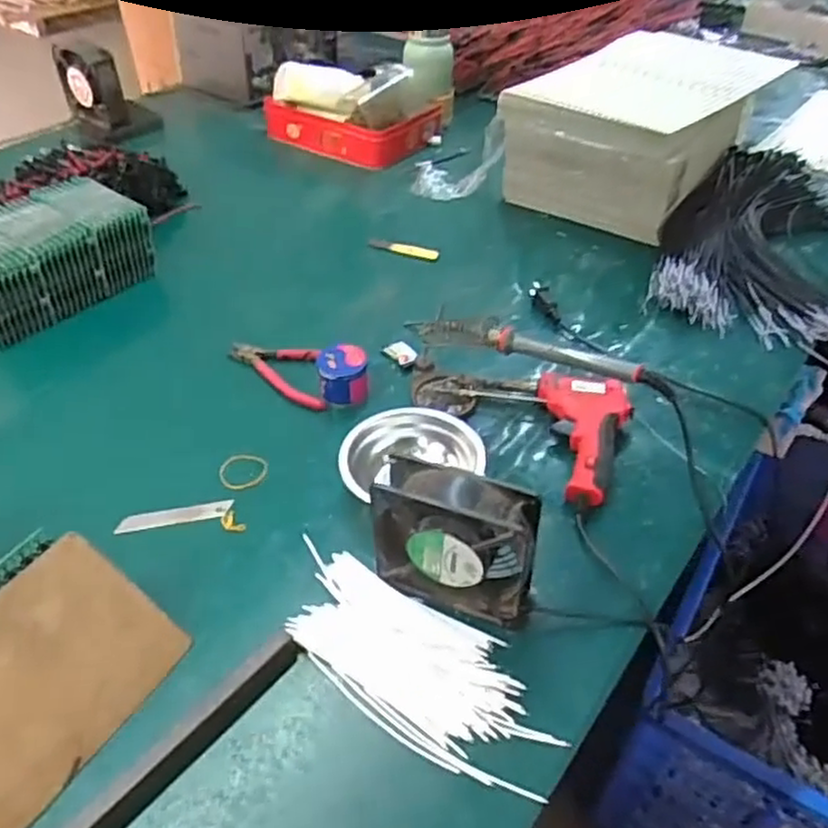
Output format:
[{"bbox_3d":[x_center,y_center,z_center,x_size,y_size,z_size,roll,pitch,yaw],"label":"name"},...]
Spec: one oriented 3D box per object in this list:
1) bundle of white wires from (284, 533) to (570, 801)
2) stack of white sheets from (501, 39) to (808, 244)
[{"bbox_3d":[-0.003,0.186,0.544,0.216,0.020,0.105,25,45,21],"label":"bundle of white wires"},{"bbox_3d":[0.332,-0.427,1.067,0.253,0.162,0.359,30,48,26],"label":"stack of white sheets"}]

